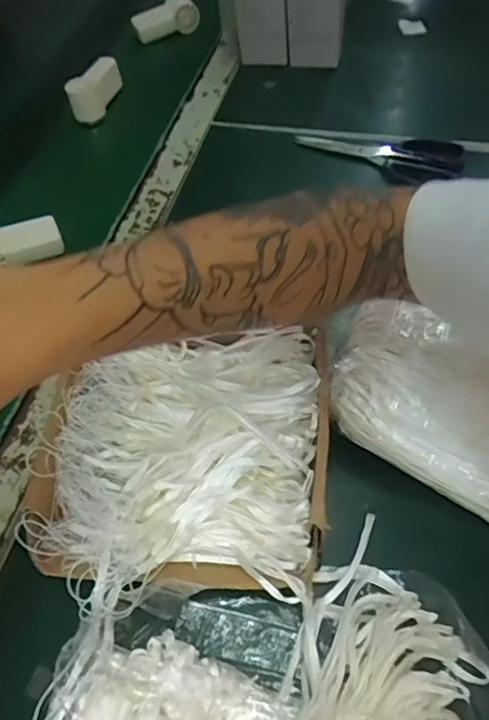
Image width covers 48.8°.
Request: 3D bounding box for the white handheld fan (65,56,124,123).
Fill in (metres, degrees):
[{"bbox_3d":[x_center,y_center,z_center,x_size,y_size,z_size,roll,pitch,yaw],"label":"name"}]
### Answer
[{"bbox_3d":[-0.187,-0.338,0.681,0.033,0.056,0.088,9,57,10],"label":"white handheld fan"}]

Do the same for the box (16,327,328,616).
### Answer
[{"bbox_3d":[-0.043,0.072,0.377,0.197,0.046,0.178,-4,56,1],"label":"box"}]

